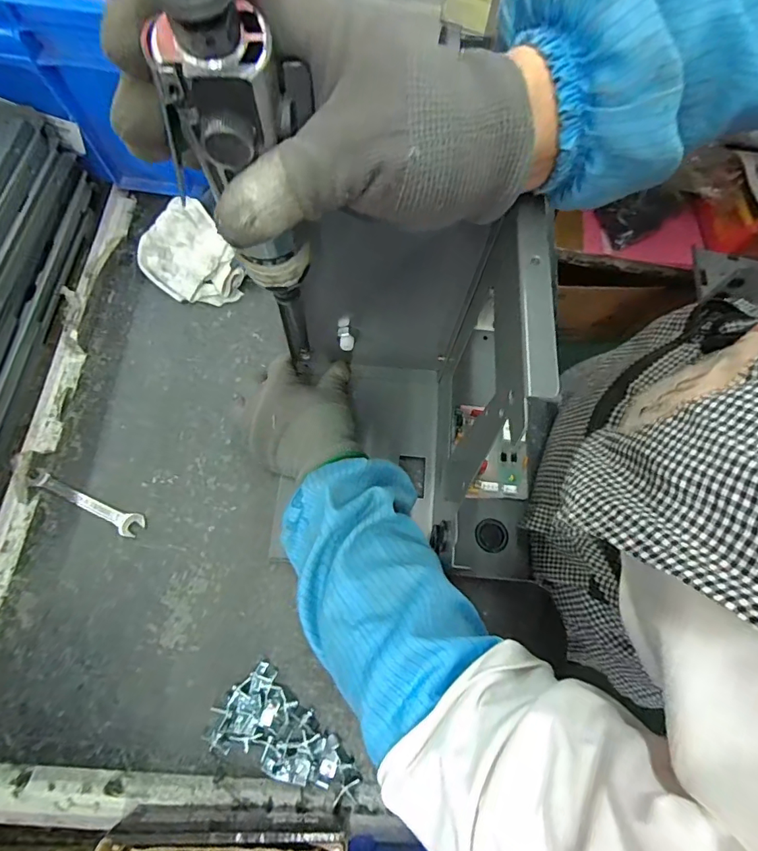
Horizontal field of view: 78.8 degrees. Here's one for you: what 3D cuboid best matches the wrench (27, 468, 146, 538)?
[{"bbox_3d":[-0.272,0.072,0.429,0.116,0.004,0.021,23,71,5],"label":"wrench"}]

